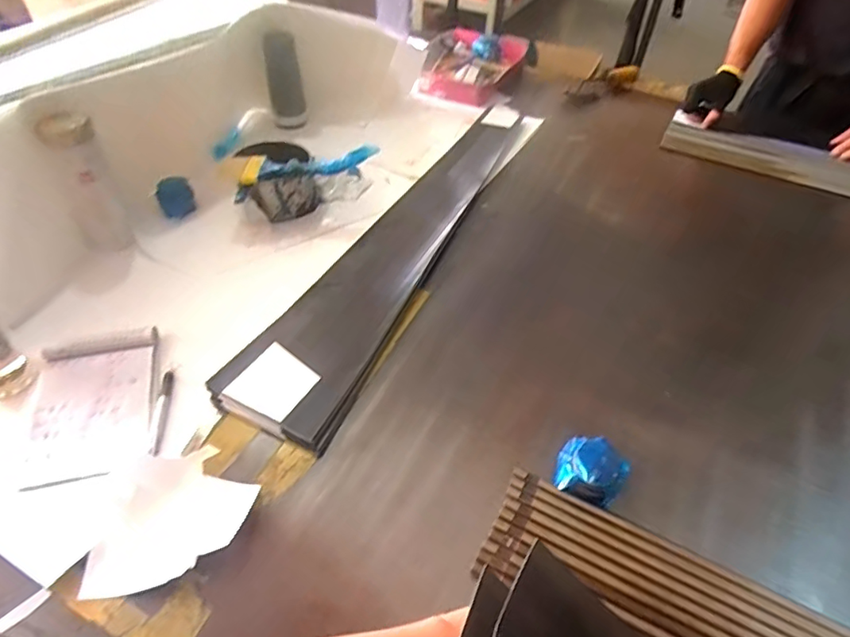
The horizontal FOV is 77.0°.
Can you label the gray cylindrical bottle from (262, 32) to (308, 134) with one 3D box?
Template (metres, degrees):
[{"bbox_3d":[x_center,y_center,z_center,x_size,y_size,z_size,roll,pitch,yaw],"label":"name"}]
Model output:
[{"bbox_3d":[-0.322,-0.541,1.238,0.081,0.203,0.063,-12,48,-13],"label":"gray cylindrical bottle"}]

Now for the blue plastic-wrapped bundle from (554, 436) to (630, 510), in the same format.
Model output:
[{"bbox_3d":[0.193,0.177,0.616,0.079,0.054,0.062,18,49,15],"label":"blue plastic-wrapped bundle"}]

